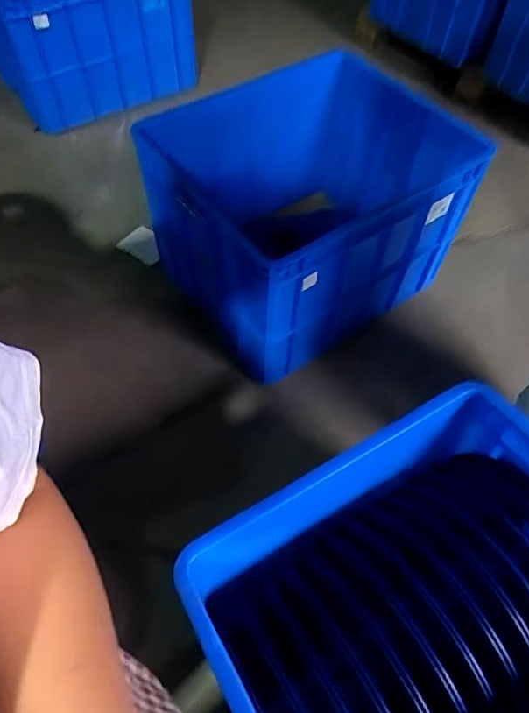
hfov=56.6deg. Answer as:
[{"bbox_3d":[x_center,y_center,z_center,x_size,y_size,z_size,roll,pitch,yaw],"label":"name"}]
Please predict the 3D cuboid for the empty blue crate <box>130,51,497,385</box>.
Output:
[{"bbox_3d":[0.123,-0.338,1.151,0.662,0.398,0.533,-29,61,-21],"label":"empty blue crate"}]

